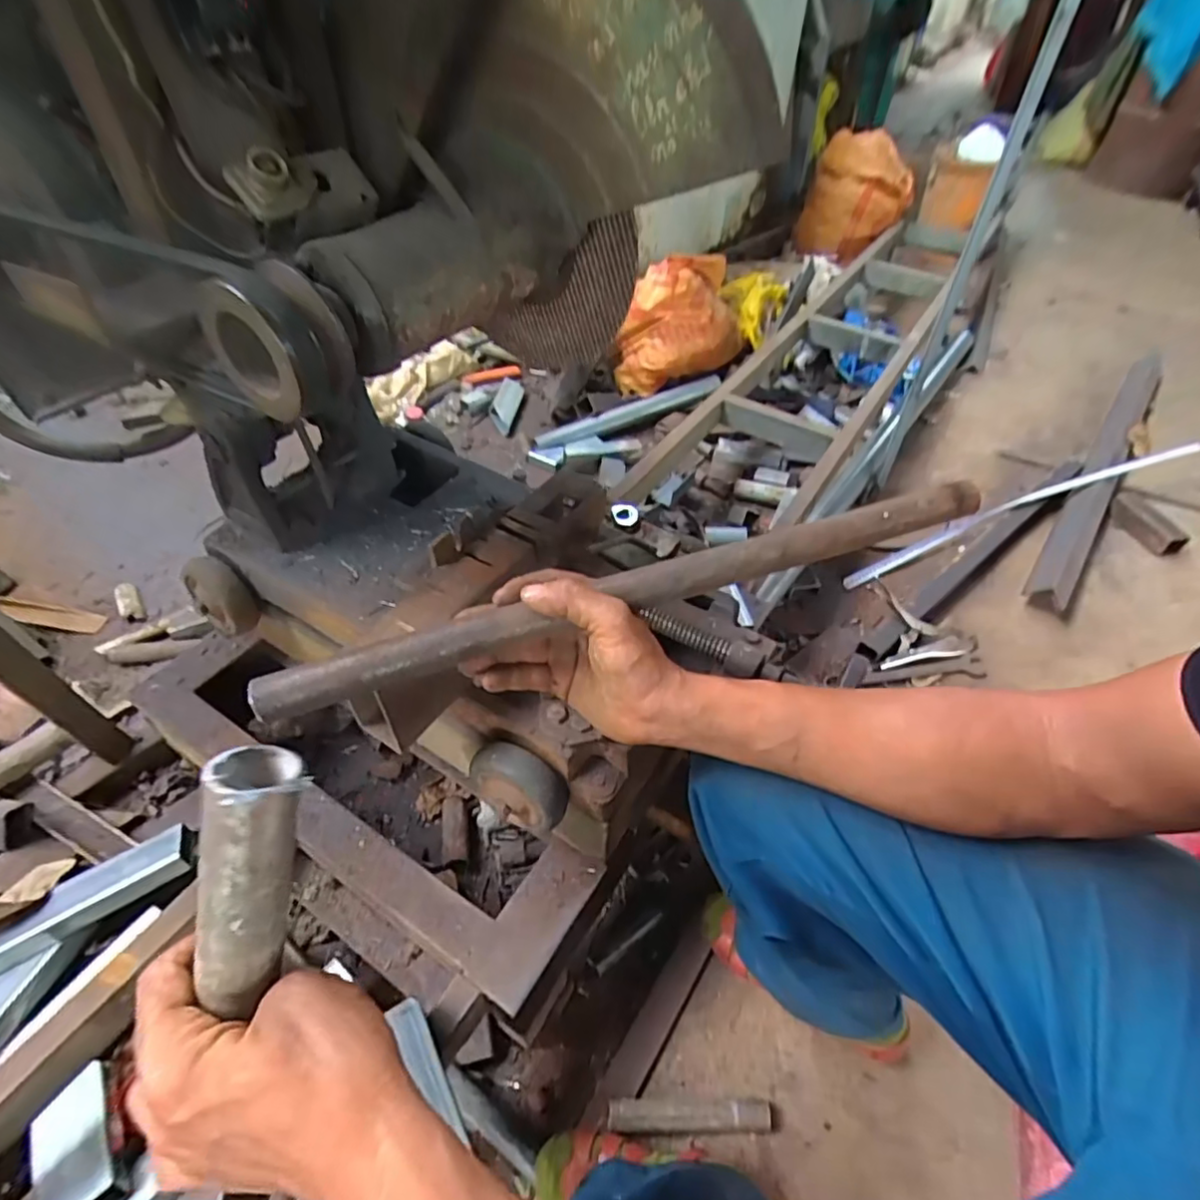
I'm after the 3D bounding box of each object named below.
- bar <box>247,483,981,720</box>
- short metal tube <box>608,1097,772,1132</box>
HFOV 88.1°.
[{"bbox_3d":[0.035,-0.009,0.394,0.477,0.022,0.024,-16,50,-12],"label":"bar"},{"bbox_3d":[0.095,0.540,0.651,0.172,0.029,0.028,1,48,-1],"label":"short metal tube"}]

